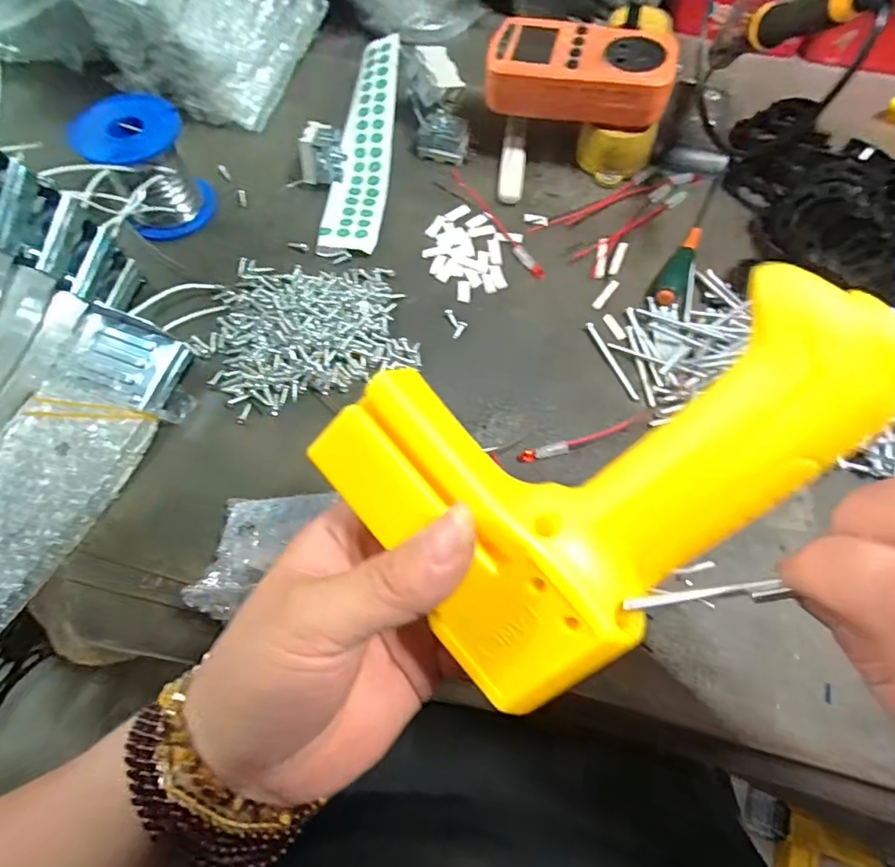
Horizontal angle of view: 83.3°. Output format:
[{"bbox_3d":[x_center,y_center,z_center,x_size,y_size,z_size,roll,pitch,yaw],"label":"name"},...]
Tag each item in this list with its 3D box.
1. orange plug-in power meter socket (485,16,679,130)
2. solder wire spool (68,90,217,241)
[{"bbox_3d":[0.094,-0.258,0.360,0.126,0.033,0.064,17,67,7],"label":"orange plug-in power meter socket"},{"bbox_3d":[-0.204,-0.182,0.344,0.061,0.062,0.061,-32,70,-14],"label":"solder wire spool"}]

